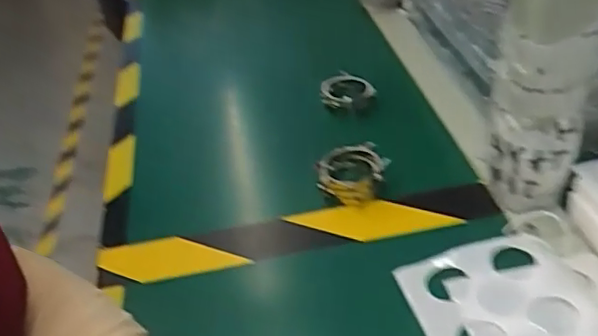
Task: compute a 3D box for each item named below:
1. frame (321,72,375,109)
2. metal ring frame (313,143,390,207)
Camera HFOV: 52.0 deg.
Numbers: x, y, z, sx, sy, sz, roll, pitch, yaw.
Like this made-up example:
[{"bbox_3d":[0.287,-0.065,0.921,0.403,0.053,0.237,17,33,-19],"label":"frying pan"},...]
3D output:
[{"bbox_3d":[0.046,-0.074,0.587,0.053,0.015,0.053,3,39,11],"label":"frame"},{"bbox_3d":[0.040,0.005,0.485,0.049,0.024,0.051,10,41,19],"label":"metal ring frame"}]

